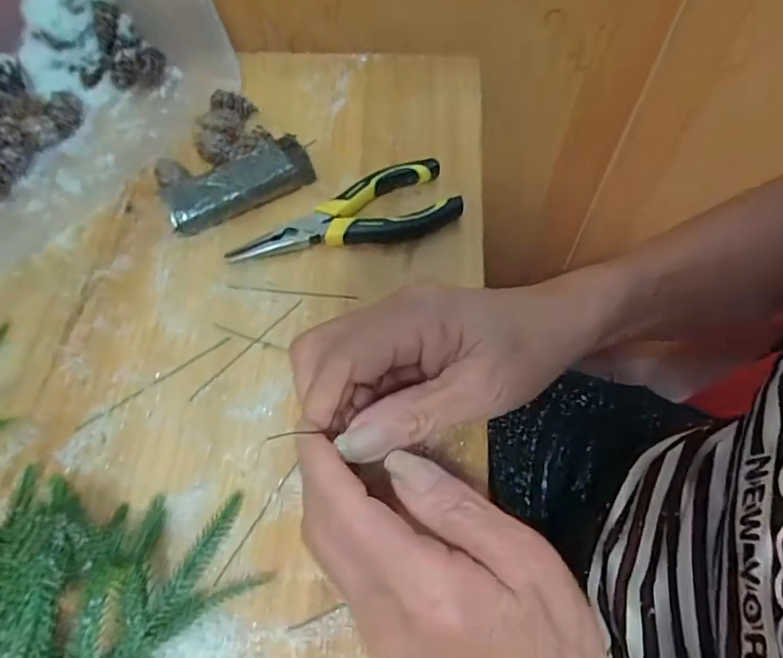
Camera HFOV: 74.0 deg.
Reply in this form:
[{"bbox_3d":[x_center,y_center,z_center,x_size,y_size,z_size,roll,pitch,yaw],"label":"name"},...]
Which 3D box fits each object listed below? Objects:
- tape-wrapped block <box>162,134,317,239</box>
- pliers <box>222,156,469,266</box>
[{"bbox_3d":[-0.110,-0.104,0.373,0.103,0.024,0.038,-23,63,-11],"label":"tape-wrapped block"},{"bbox_3d":[-0.033,-0.074,0.359,0.156,0.017,0.060,-16,62,-7],"label":"pliers"}]

